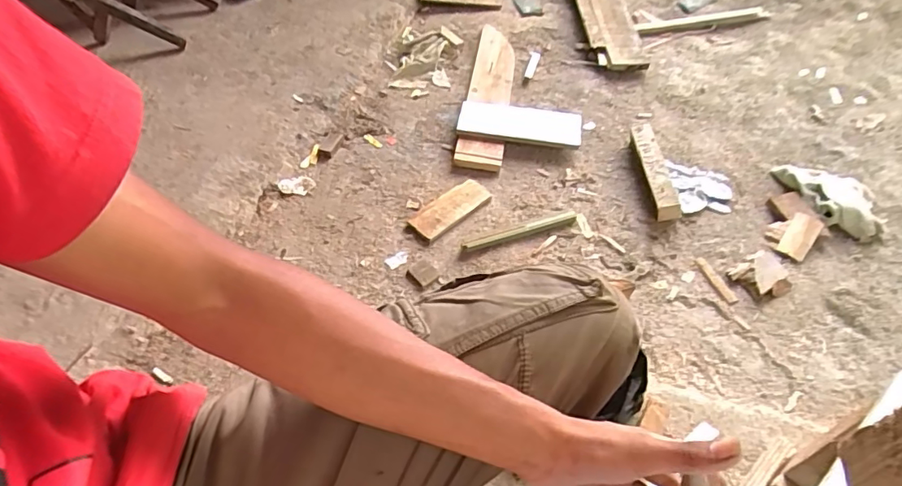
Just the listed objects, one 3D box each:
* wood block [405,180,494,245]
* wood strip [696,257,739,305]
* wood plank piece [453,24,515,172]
[{"bbox_3d":[-0.002,-0.066,0.993,0.166,0.012,0.075,-34,58,-25],"label":"wood block"},{"bbox_3d":[0.466,0.065,0.906,0.018,0.006,0.102,-13,51,-11],"label":"wood strip"},{"bbox_3d":[0.093,-0.373,1.226,0.100,0.033,0.541,7,50,5],"label":"wood plank piece"}]

